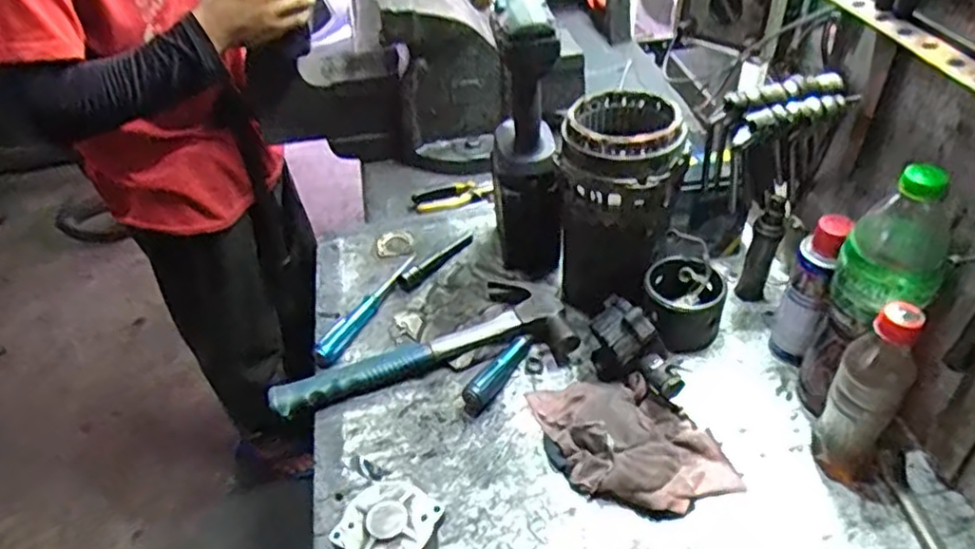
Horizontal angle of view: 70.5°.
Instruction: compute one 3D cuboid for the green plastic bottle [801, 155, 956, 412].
[{"bbox_3d":[0.346,0.030,0.619,0.078,0.270,0.074,-2,43,2],"label":"green plastic bottle"}]

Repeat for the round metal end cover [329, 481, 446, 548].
[{"bbox_3d":[-0.087,0.227,0.602,0.081,0.044,0.090,25,50,27],"label":"round metal end cover"}]

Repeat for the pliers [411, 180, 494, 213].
[{"bbox_3d":[-0.052,-0.119,1.030,0.120,0.010,0.048,-11,43,-8],"label":"pliers"}]

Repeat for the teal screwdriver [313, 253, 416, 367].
[{"bbox_3d":[-0.140,0.039,0.828,0.028,0.022,0.187,20,47,23],"label":"teal screwdriver"}]

